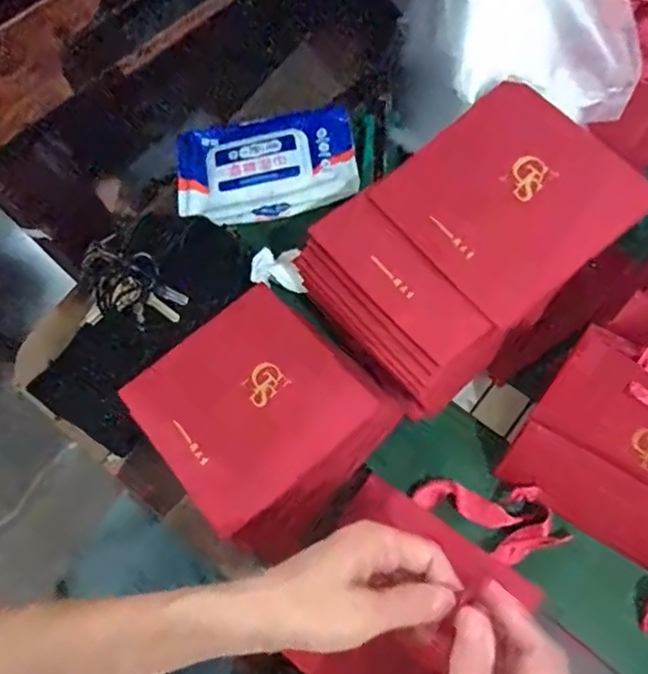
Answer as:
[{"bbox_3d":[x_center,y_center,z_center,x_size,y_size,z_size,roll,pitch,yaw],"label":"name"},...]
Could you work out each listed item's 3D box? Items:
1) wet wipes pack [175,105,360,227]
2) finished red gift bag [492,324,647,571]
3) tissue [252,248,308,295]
[{"bbox_3d":[-0.055,-0.159,0.530,0.163,0.035,0.102,-14,69,-3],"label":"wet wipes pack"},{"bbox_3d":[0.207,0.082,0.377,0.148,0.129,0.020,32,30,9],"label":"finished red gift bag"},{"bbox_3d":[-0.039,-0.054,0.479,0.041,0.019,0.045,-8,69,0],"label":"tissue"}]

